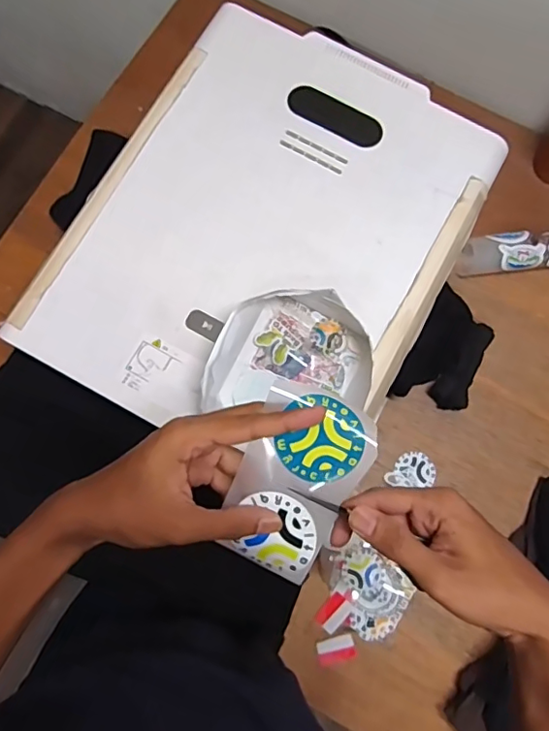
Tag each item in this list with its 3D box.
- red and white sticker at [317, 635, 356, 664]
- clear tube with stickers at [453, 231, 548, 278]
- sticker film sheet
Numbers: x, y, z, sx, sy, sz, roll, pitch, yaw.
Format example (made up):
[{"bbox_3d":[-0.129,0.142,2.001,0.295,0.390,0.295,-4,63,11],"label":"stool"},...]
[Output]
[{"bbox_3d":[0.078,0.357,0.678,0.047,0.004,0.026,-11,79,-5],"label":"red and white sticker"},{"bbox_3d":[0.358,-0.162,0.779,0.194,0.047,0.053,-6,78,-4],"label":"clear tube with stickers"},{"bbox_3d":[0.014,0.079,0.362,0.075,0.010,0.124,24,96,6],"label":"sticker film sheet"}]

